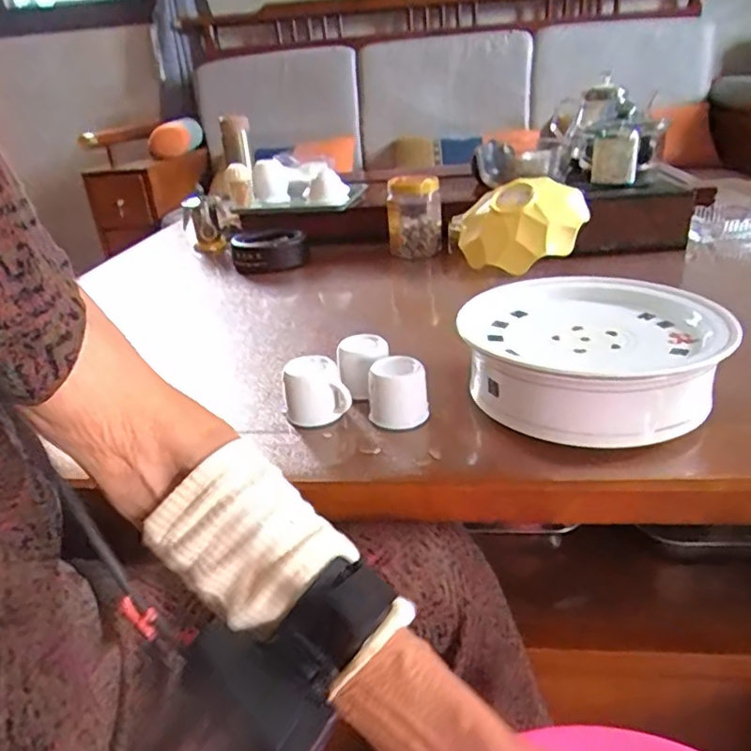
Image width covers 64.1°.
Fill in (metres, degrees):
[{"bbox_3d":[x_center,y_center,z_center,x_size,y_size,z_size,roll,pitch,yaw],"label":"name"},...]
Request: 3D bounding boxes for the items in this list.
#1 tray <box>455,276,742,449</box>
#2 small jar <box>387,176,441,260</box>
[{"bbox_3d":[0.196,-0.021,0.545,0.204,0.067,0.221,-4,26,2],"label":"tray"},{"bbox_3d":[0.069,-0.278,1.052,0.092,0.132,0.080,-2,26,7],"label":"small jar"}]

